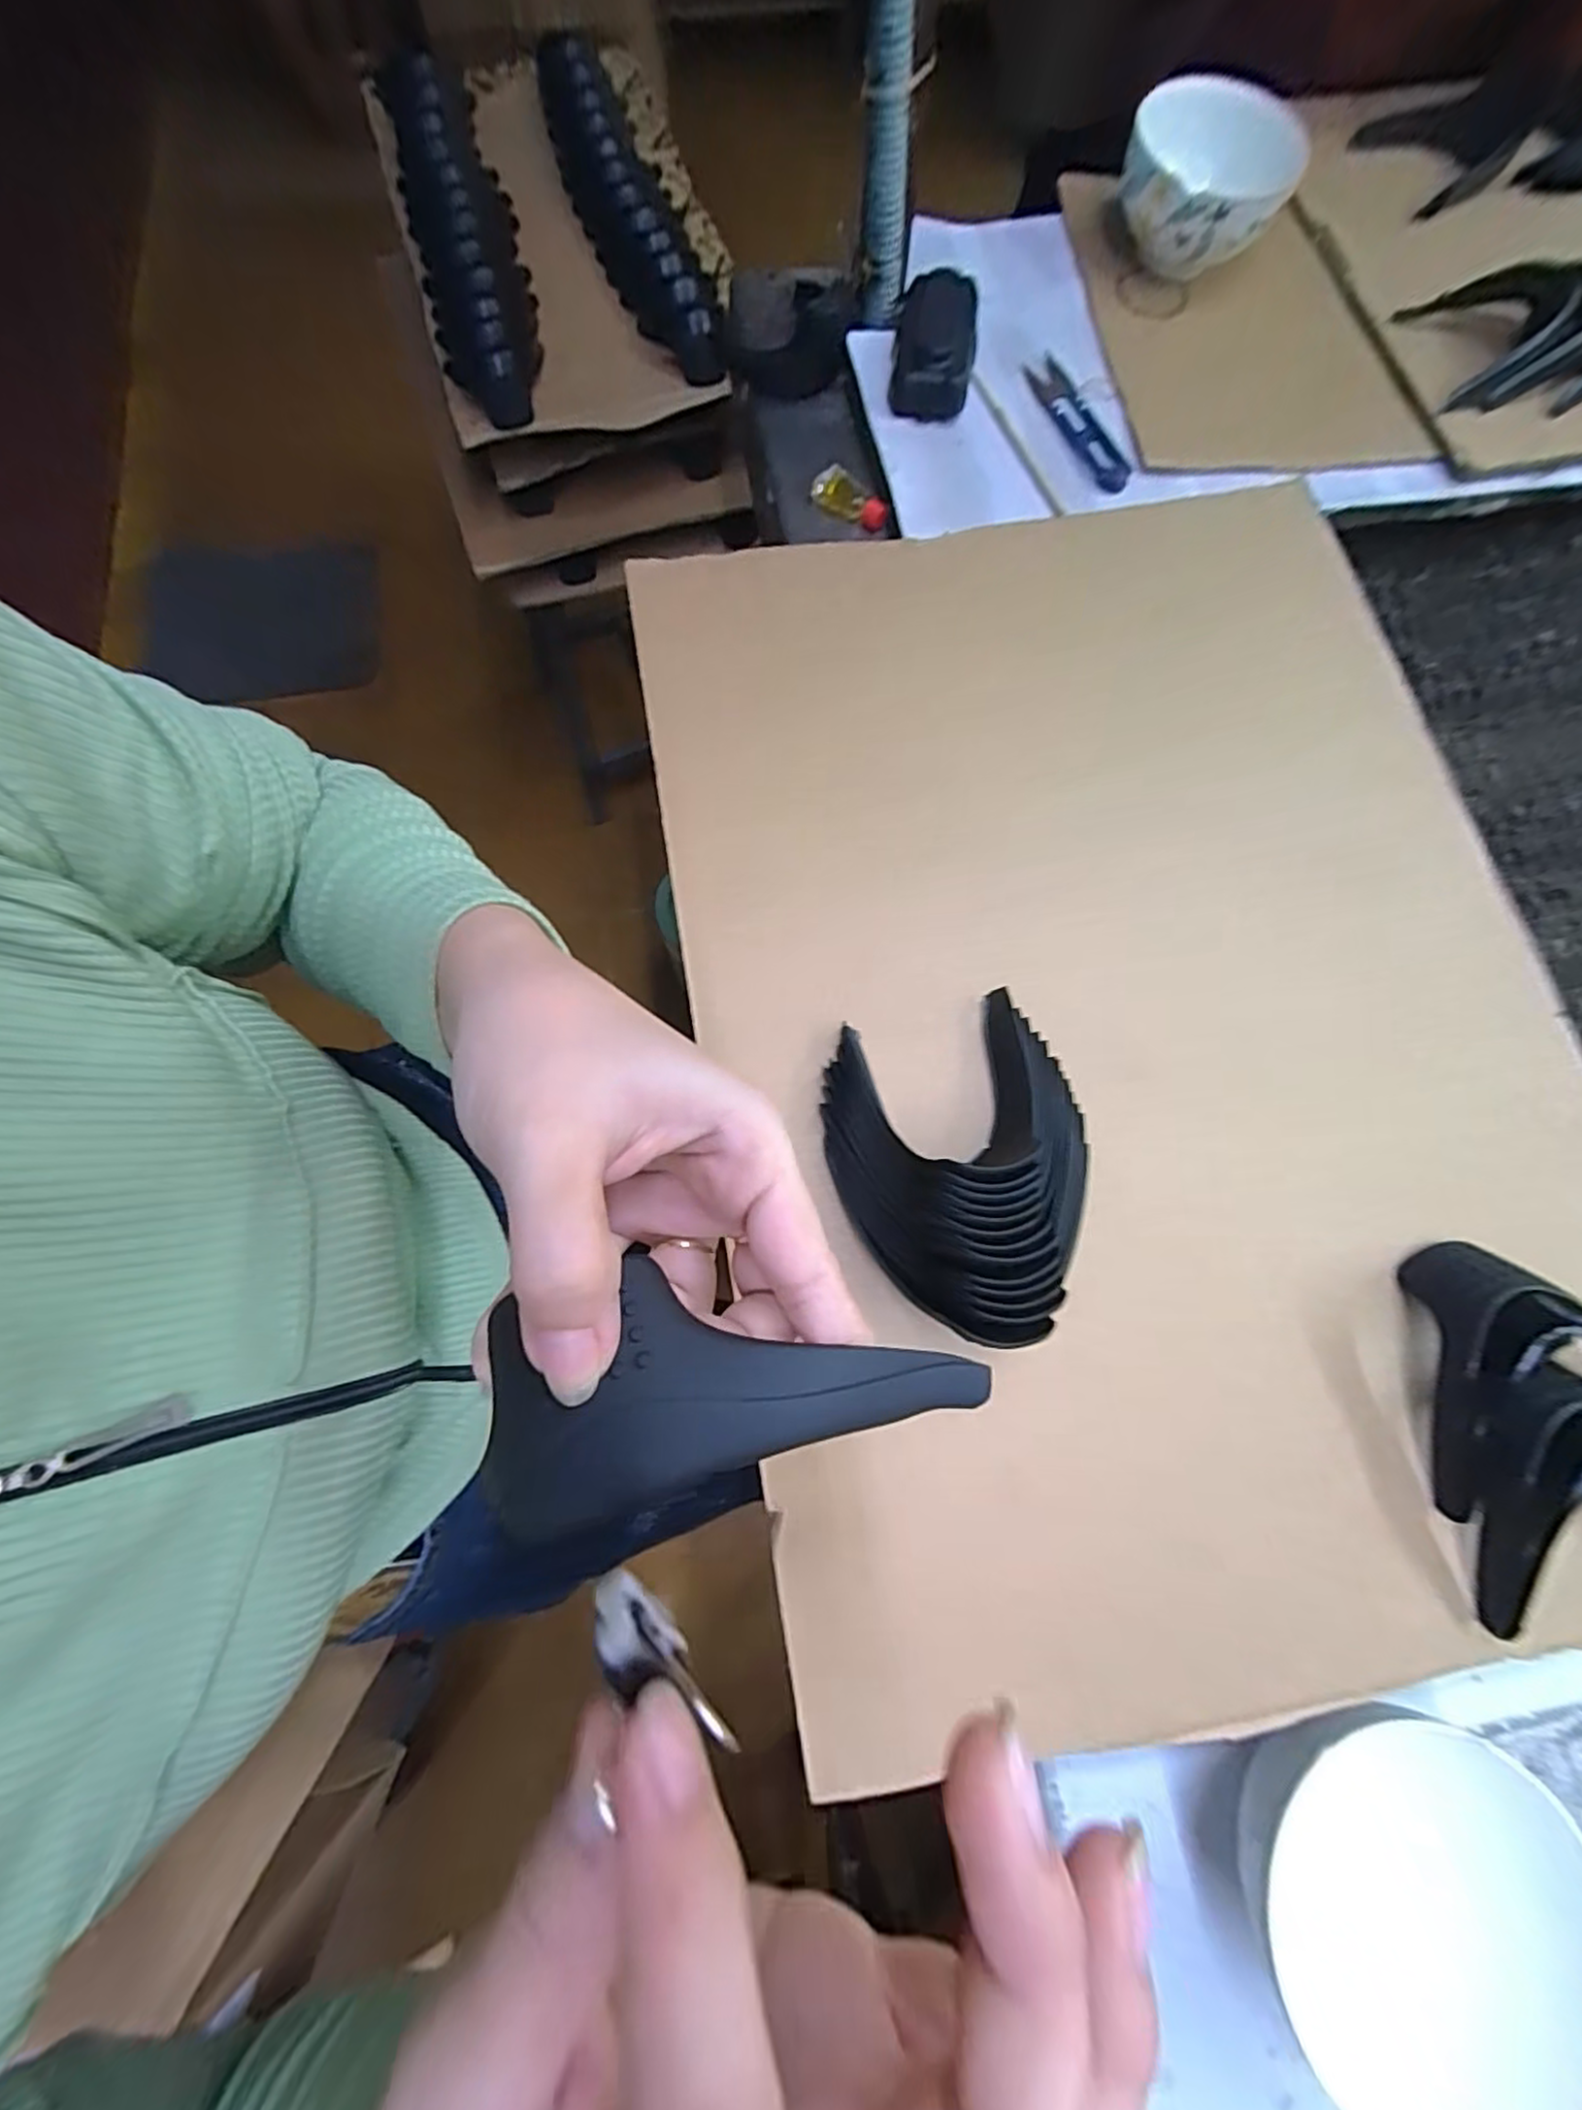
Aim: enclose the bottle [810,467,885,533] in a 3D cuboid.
[{"bbox_3d":[0.040,-0.374,0.474,0.054,0.023,0.019,22,76,5],"label":"bottle"}]

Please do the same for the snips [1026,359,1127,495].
[{"bbox_3d":[0.193,-0.417,0.464,0.026,0.009,0.111,-27,77,-8],"label":"snips"}]

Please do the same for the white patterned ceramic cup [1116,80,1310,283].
[{"bbox_3d":[0.281,-0.585,0.481,0.114,0.063,0.101,11,75,2],"label":"white patterned ceramic cup"}]

